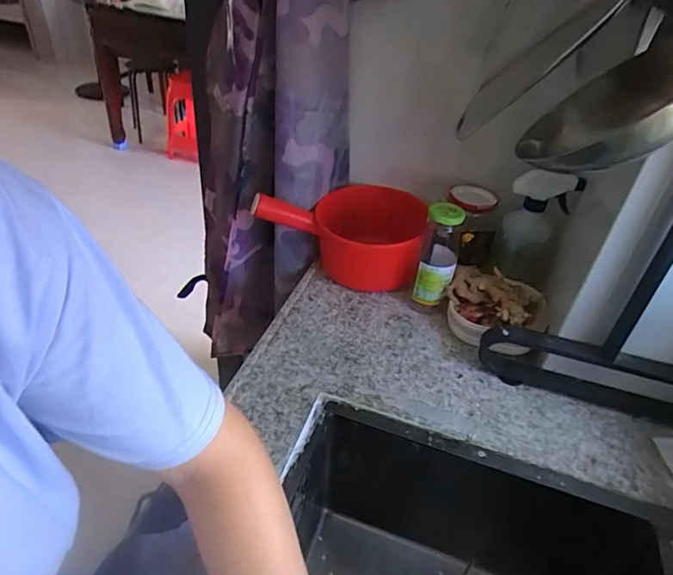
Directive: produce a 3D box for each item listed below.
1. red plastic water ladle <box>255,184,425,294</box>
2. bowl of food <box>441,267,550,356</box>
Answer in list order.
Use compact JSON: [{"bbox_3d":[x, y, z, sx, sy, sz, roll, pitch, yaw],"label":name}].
[{"bbox_3d":[0.013,-0.098,0.791,0.248,0.118,0.160,14,38,8],"label":"red plastic water ladle"},{"bbox_3d":[0.228,0.030,0.698,0.138,0.073,0.125,25,41,21],"label":"bowl of food"}]

